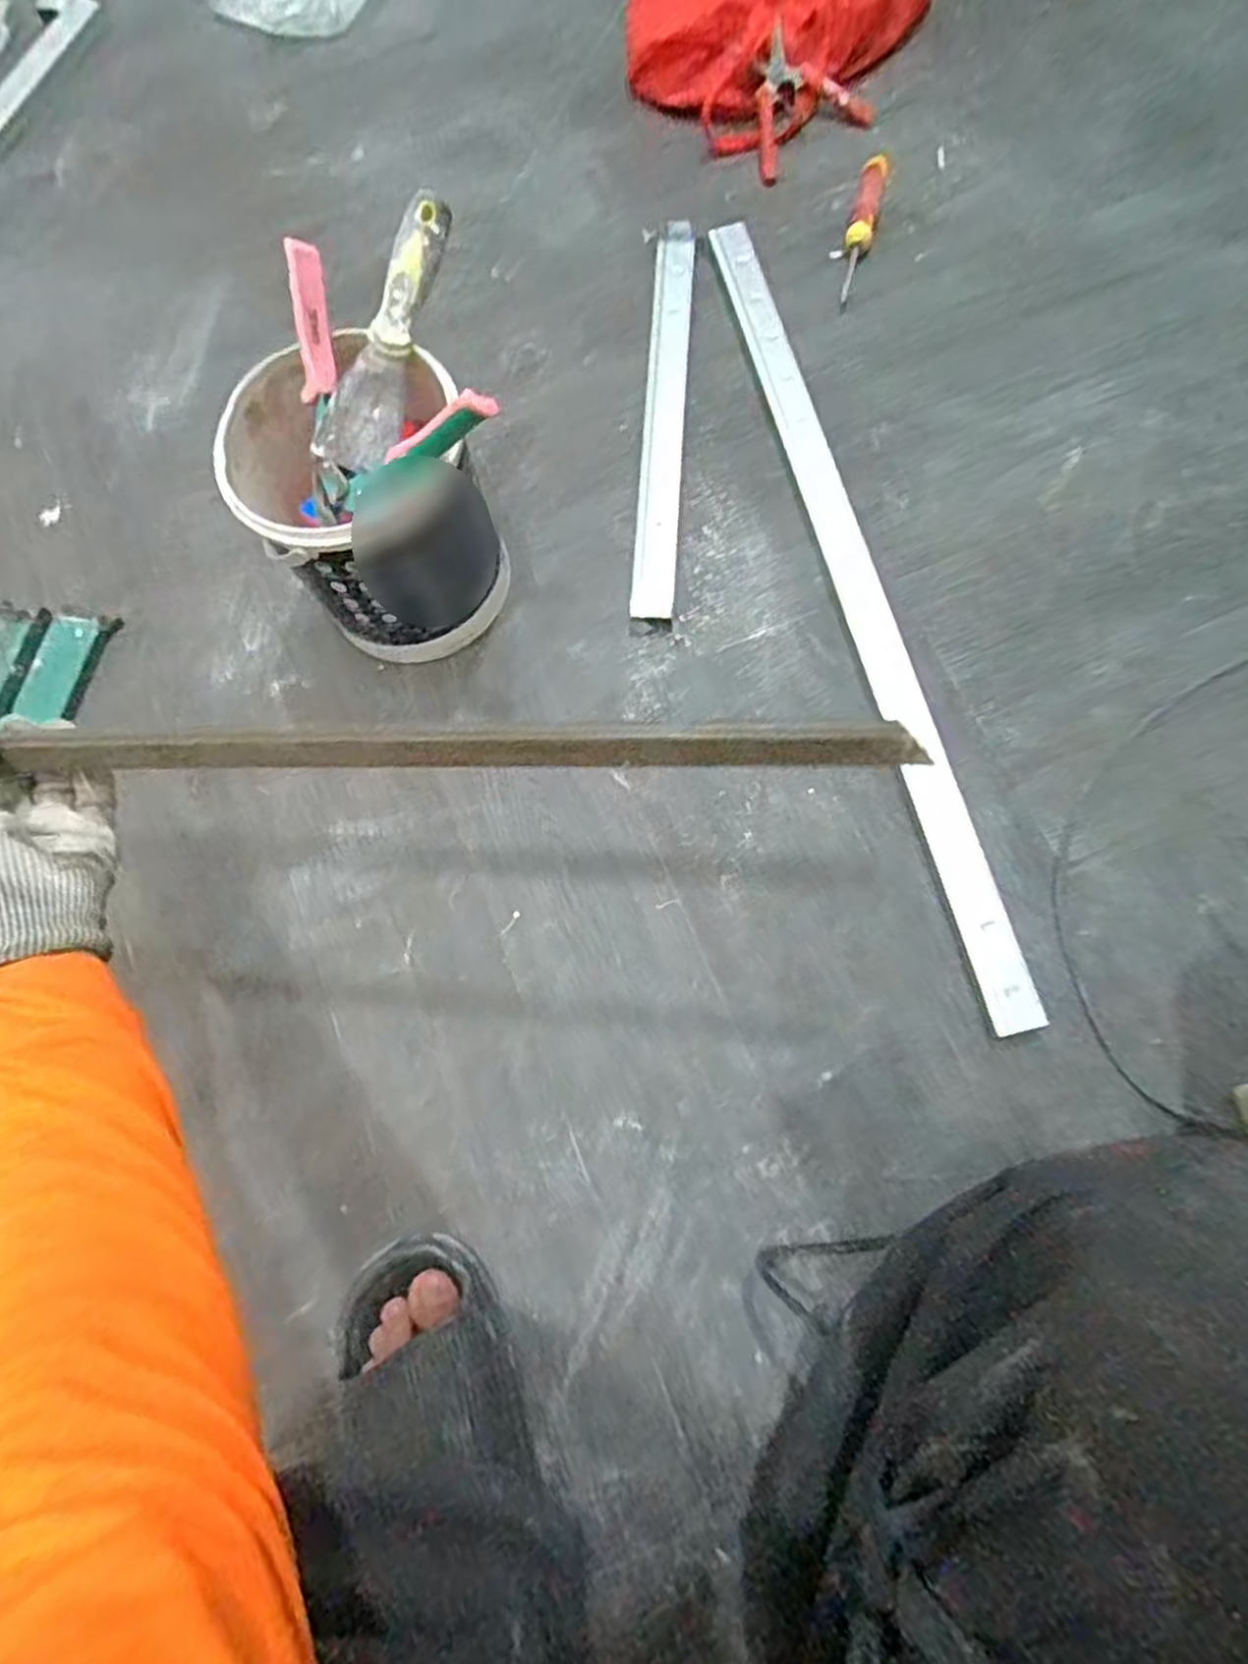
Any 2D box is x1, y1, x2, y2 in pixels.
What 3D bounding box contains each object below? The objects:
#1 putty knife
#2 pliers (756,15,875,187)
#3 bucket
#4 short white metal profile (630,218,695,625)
[{"bbox_3d":[-0.170,-0.362,0.552,0.058,0.019,0.190,29,105,9],"label":"putty knife"},{"bbox_3d":[0.188,-0.807,0.829,0.128,0.027,0.125,-28,88,6],"label":"pliers"},{"bbox_3d":[-0.206,-0.268,0.638,0.196,0.199,0.181,0,76,2],"label":"bucket"},{"bbox_3d":[0.040,-0.415,0.747,0.043,0.020,0.457,3,76,3],"label":"short white metal profile"}]

